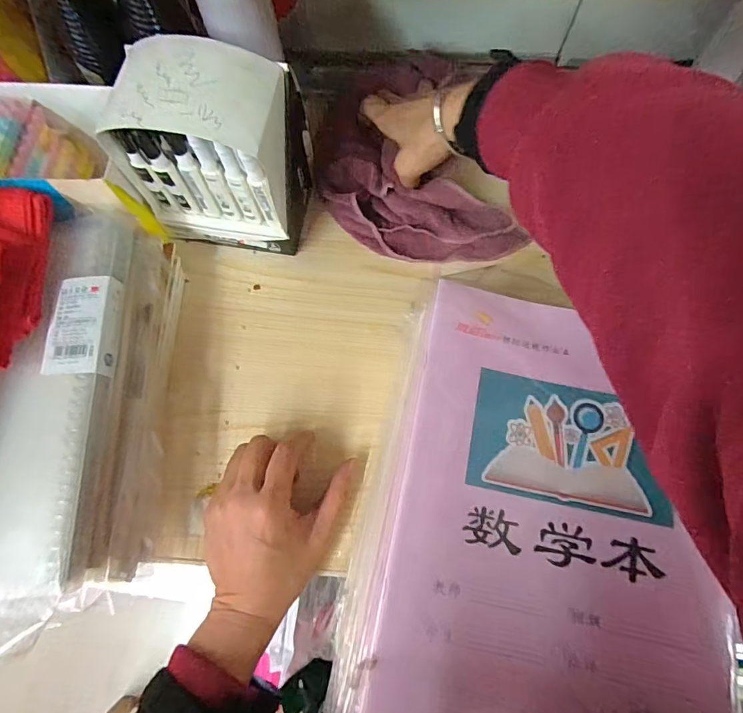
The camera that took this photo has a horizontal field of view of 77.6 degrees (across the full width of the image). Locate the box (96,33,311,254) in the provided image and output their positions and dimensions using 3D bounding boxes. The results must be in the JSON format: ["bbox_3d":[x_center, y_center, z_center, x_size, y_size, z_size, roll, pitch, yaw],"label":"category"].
[{"bbox_3d":[-0.128,-0.171,0.377,0.130,0.138,0.096,10,74,4],"label":"box"}]

